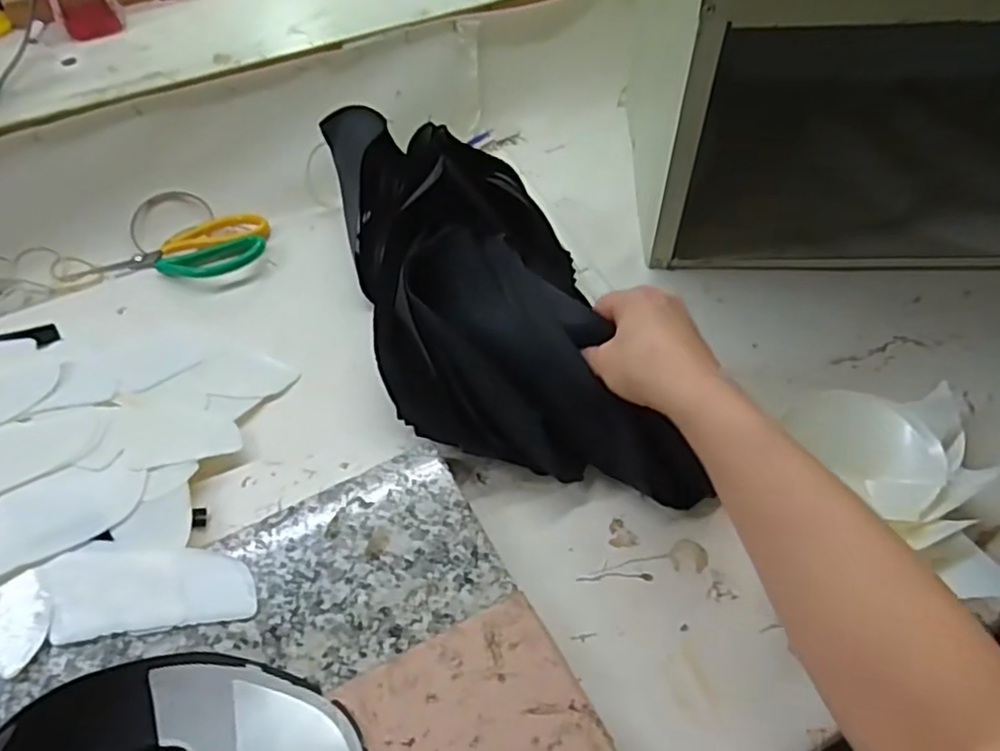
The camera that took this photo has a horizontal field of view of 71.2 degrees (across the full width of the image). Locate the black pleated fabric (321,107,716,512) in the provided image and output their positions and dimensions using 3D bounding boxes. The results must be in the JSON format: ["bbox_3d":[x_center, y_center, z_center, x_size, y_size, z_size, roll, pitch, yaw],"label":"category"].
[{"bbox_3d":[-0.018,-0.073,0.557,0.186,0.090,0.439,-25,63,-18],"label":"black pleated fabric"}]

